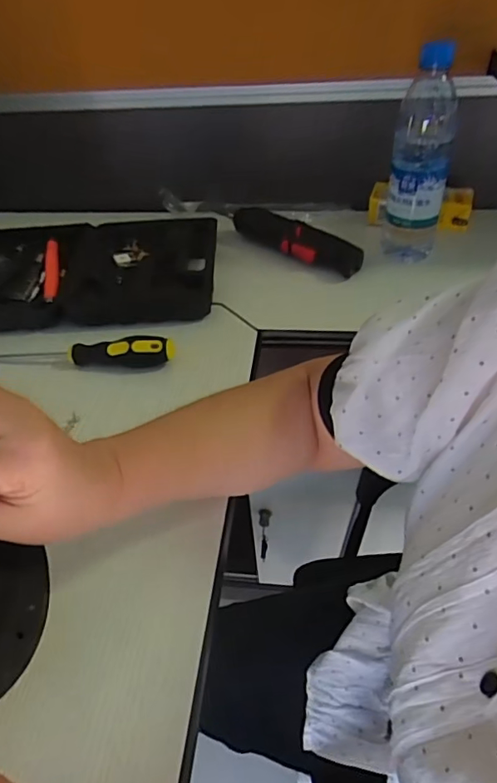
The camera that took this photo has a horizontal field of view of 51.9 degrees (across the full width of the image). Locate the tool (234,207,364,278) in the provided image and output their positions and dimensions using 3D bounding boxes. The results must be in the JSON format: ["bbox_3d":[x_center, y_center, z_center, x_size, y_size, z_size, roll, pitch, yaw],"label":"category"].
[{"bbox_3d":[0.056,-0.192,0.647,0.185,0.032,0.040,28,52,29],"label":"tool"}]

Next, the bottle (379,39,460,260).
[{"bbox_3d":[0.193,-0.259,0.572,0.063,0.215,0.070,8,44,12],"label":"bottle"}]

